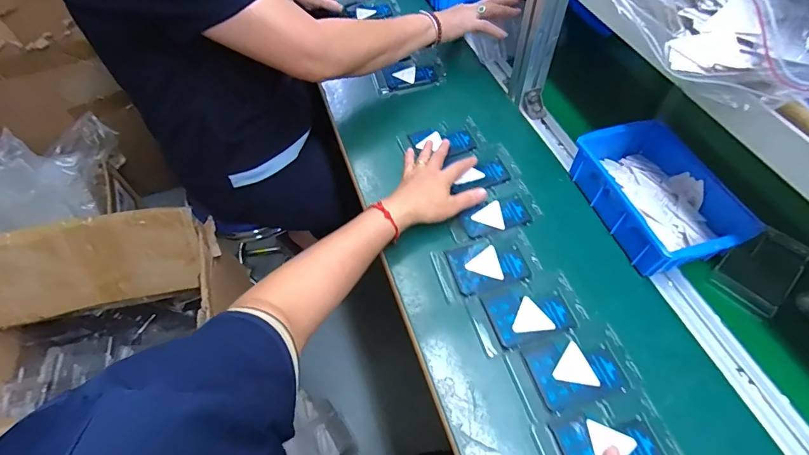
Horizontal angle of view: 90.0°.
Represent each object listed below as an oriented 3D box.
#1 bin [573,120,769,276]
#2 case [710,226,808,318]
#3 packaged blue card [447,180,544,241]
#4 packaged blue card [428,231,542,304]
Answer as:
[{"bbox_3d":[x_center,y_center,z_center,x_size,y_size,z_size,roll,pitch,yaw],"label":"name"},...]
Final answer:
[{"bbox_3d":[0.325,-0.043,0.523,0.141,0.062,0.200,-18,58,-5],"label":"bin"},{"bbox_3d":[0.439,0.048,0.496,0.121,0.019,0.072,-39,64,-23],"label":"case"},{"bbox_3d":[0.125,-0.015,0.552,0.130,0.006,0.064,-28,60,-17],"label":"packaged blue card"},{"bbox_3d":[0.104,0.049,0.511,0.126,0.006,0.073,-15,58,-5],"label":"packaged blue card"}]

